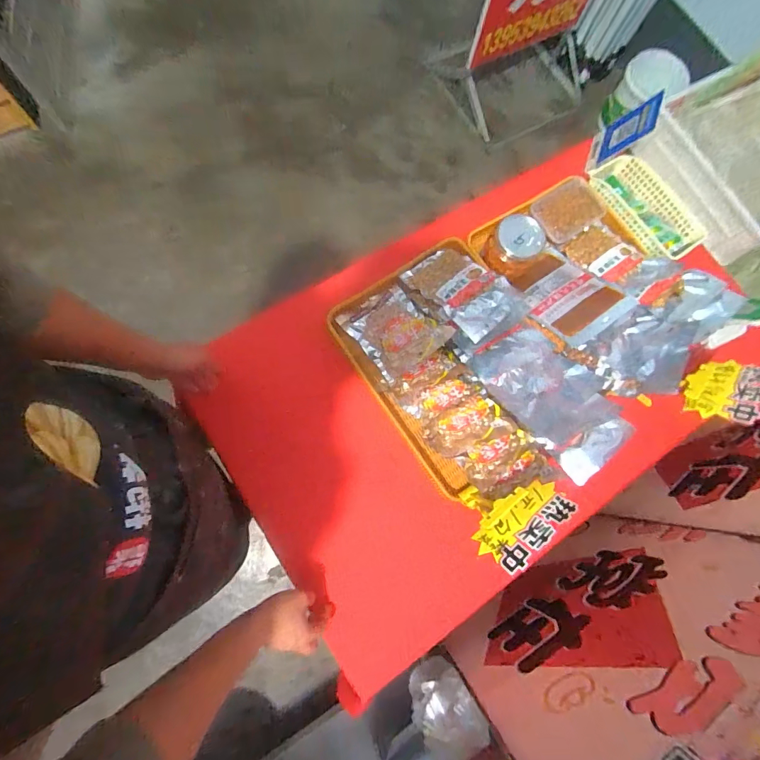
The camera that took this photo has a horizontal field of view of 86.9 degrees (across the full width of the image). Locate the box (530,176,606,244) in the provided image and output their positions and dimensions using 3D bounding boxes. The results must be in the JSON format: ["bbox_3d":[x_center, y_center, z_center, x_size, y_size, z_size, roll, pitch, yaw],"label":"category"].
[{"bbox_3d":[0.427,-0.385,0.915,0.147,0.034,0.112,-30,82,-11],"label":"box"}]

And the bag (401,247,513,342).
[{"bbox_3d":[0.166,-0.179,0.804,0.148,0.028,0.223,-39,60,-10],"label":"bag"}]

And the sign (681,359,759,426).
[{"bbox_3d":[0.567,0.016,0.665,0.127,0.106,0.012,-46,126,-21],"label":"sign"}]

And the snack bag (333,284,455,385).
[{"bbox_3d":[0.027,-0.104,0.786,0.152,0.055,0.179,-37,84,-12],"label":"snack bag"}]

